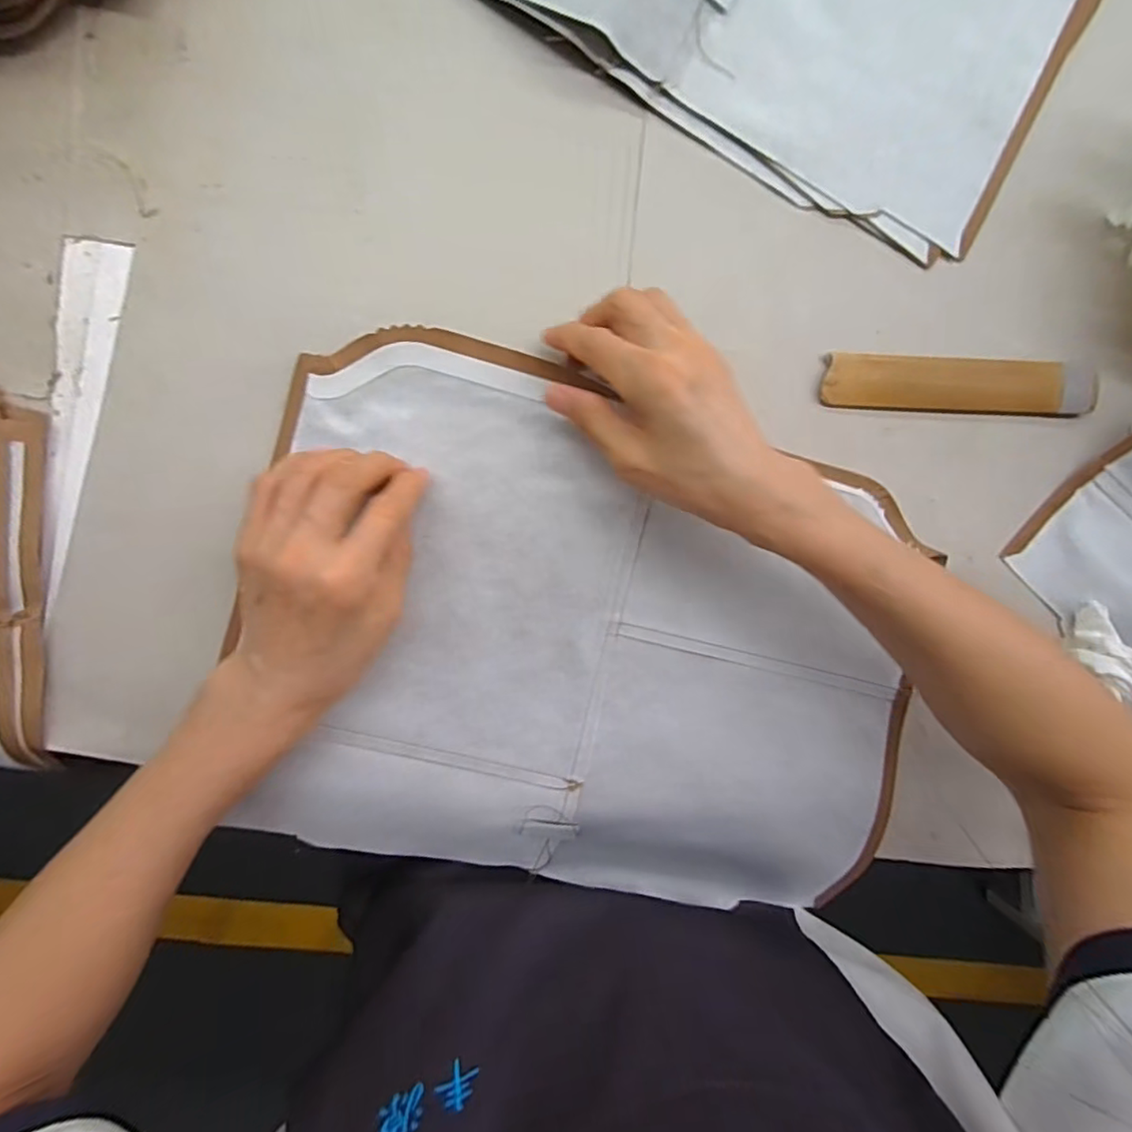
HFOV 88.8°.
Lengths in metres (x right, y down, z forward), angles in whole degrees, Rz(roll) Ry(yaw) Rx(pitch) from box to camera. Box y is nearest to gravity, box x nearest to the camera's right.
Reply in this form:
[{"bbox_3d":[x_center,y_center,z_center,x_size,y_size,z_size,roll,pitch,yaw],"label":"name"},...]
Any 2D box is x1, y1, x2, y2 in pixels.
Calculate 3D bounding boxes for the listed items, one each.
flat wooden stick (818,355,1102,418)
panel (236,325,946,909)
[{"bbox_3d":[0.238,-0.107,0.345,0.169,0.011,0.032,-1,94,-6],"label":"flat wooden stick"},{"bbox_3d":[0.025,0.050,0.349,0.375,0.031,0.303,10,93,-6],"label":"panel"}]

